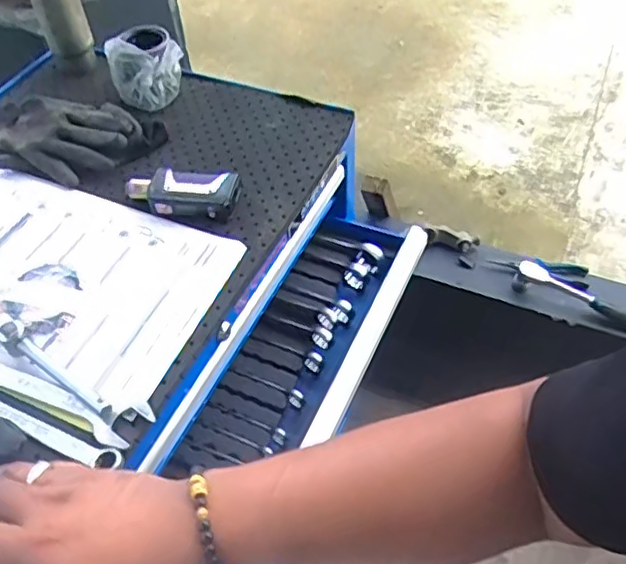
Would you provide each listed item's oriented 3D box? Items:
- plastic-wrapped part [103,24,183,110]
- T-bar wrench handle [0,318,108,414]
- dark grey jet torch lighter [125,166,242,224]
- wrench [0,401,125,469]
[{"bbox_3d":[-0.209,-0.272,0.803,0.063,0.080,0.085,33,60,27],"label":"plastic-wrapped part"},{"bbox_3d":[-0.274,0.044,0.565,0.252,0.029,0.023,29,58,25],"label":"T-bar wrench handle"},{"bbox_3d":[-0.144,-0.098,0.682,0.120,0.027,0.062,3,51,6],"label":"dark grey jet torch lighter"},{"bbox_3d":[-0.245,0.114,0.525,0.200,0.008,0.022,19,54,18],"label":"wrench"}]

